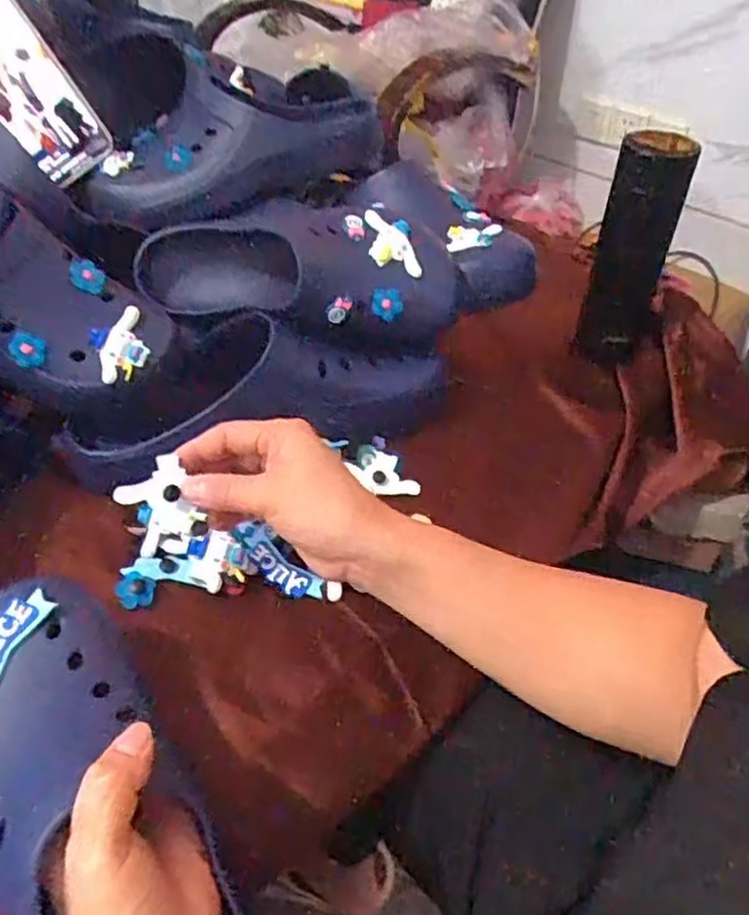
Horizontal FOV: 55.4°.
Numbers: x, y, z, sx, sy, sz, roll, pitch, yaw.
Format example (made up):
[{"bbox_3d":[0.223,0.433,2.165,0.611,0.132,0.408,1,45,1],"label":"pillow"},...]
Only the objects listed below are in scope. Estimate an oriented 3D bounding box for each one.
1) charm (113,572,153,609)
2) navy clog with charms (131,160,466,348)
[{"bbox_3d":[-0.161,0.089,0.476,0.026,0.006,0.021,15,44,13],"label":"charm"},{"bbox_3d":[-0.057,-0.155,0.570,0.261,0.083,0.125,-4,43,-8],"label":"navy clog with charms"}]

